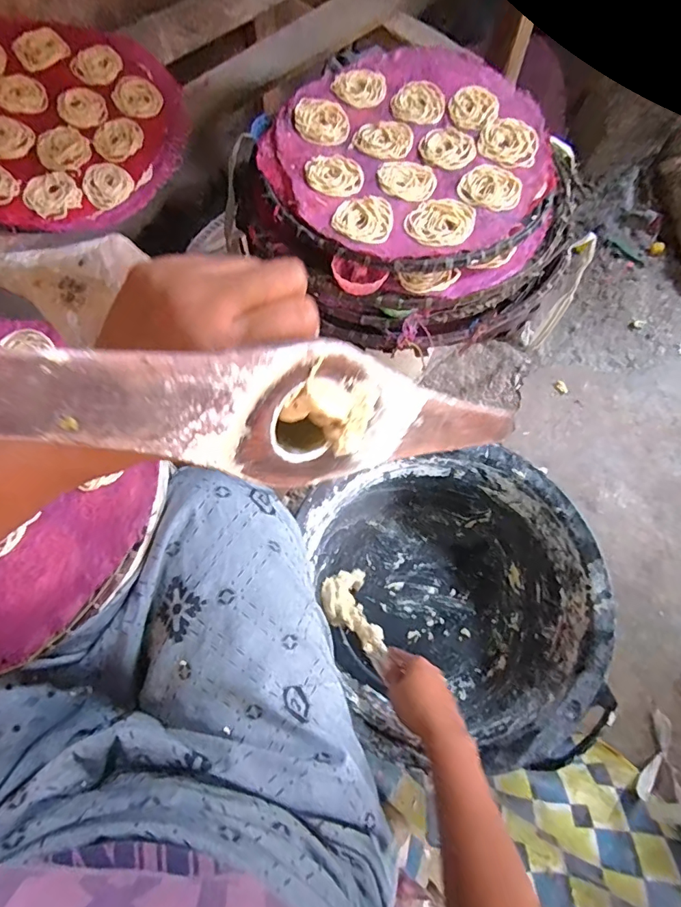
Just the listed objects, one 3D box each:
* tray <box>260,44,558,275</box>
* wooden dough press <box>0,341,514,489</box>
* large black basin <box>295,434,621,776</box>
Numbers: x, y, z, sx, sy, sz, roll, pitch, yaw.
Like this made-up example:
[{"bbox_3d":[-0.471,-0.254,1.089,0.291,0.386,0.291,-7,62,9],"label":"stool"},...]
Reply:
[{"bbox_3d":[0.089,-0.373,0.577,0.340,0.019,0.368,0,67,1],"label":"tray"},{"bbox_3d":[-0.019,-0.014,0.192,0.298,0.050,0.030,0,59,-42],"label":"wooden dough press"},{"bbox_3d":[0.162,0.200,0.681,0.359,0.175,0.391,0,67,1],"label":"large black basin"}]

